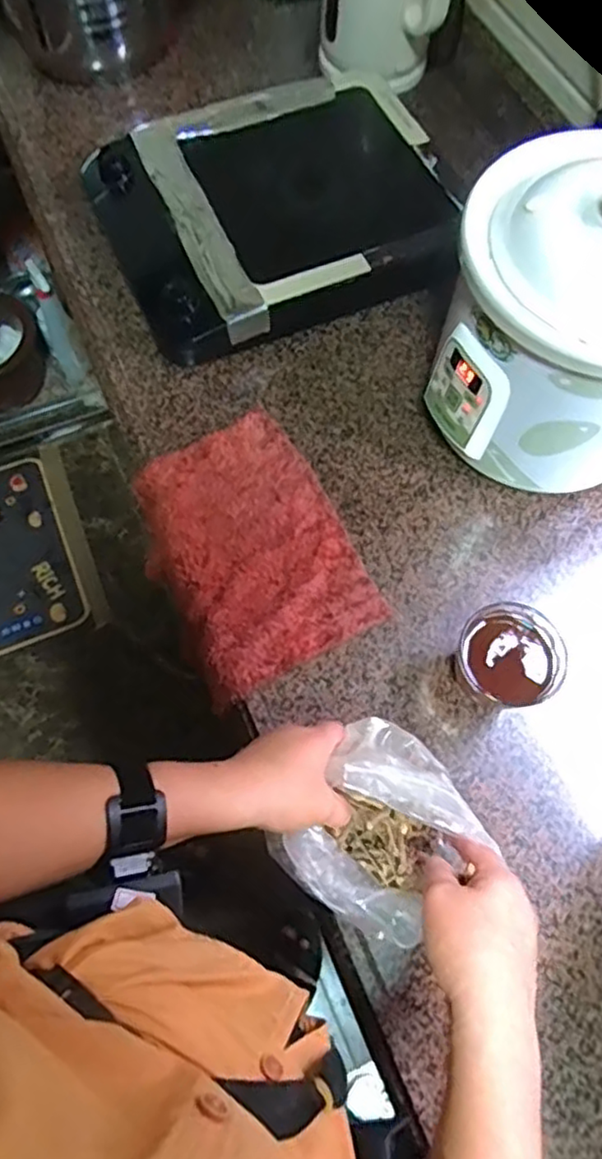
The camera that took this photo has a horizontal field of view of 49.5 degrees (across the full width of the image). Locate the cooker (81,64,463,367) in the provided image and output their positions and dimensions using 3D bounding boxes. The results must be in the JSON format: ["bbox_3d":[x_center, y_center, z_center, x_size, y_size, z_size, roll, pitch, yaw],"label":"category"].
[{"bbox_3d":[-0.029,-0.444,0.779,0.385,0.069,0.319,-25,71,-11],"label":"cooker"}]

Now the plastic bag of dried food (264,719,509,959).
[{"bbox_3d":[0.067,0.195,0.511,0.126,0.097,0.140,33,71,11],"label":"plastic bag of dried food"}]

